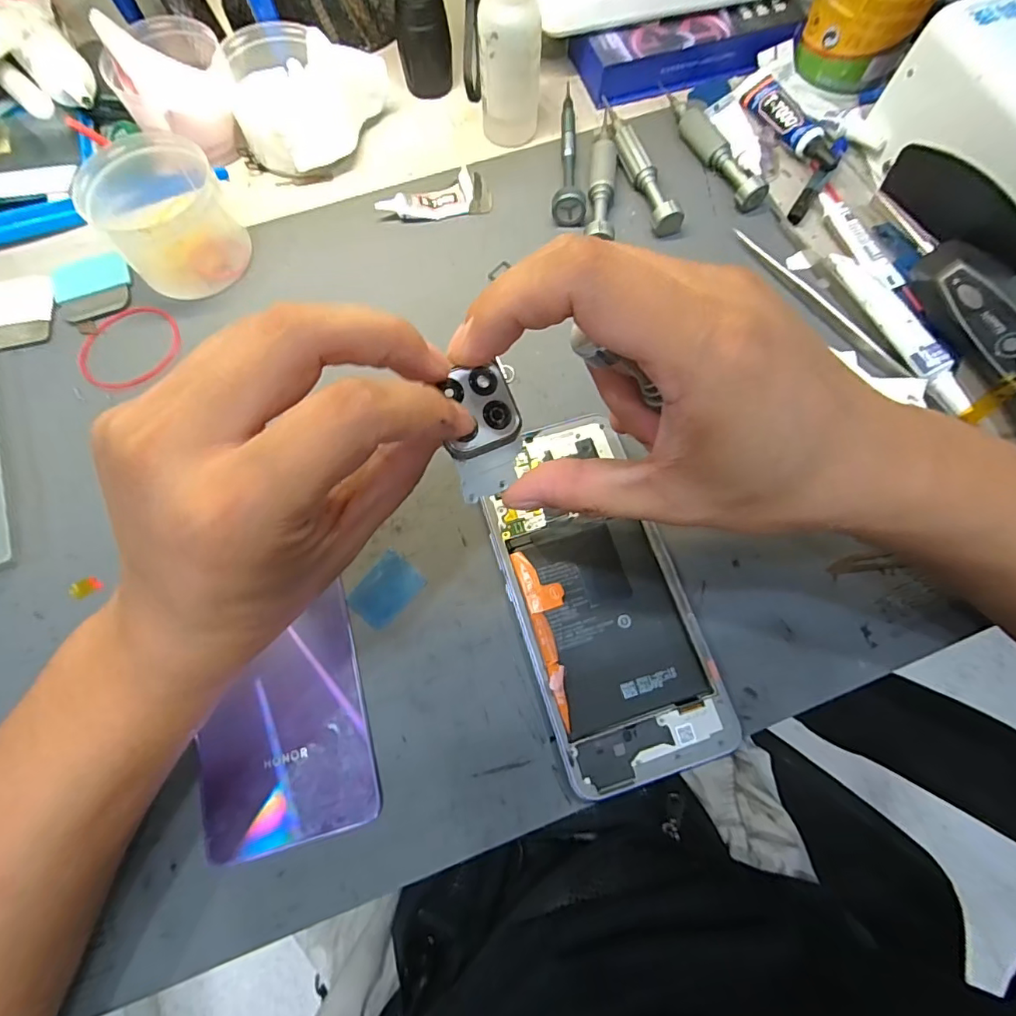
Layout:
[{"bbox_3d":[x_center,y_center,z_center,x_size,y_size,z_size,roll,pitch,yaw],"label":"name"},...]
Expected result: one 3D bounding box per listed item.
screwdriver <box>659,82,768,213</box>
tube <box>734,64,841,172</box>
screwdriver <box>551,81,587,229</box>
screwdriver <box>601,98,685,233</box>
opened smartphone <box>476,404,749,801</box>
[{"bbox_3d":[0.122,-0.225,0.313,0.015,0.016,0.108,-23,74,-7],"label":"screwdriver"},{"bbox_3d":[0.176,-0.245,0.322,0.027,0.015,0.095,-21,73,-6],"label":"tube"},{"bbox_3d":[0.038,-0.225,0.312,0.019,0.015,0.119,3,72,1],"label":"screwdriver"},{"bbox_3d":[0.077,-0.208,0.309,0.016,0.016,0.105,-18,73,-5],"label":"screwdriver"},{"bbox_3d":[0.038,0.036,0.230,0.073,0.013,0.157,-17,73,-5],"label":"opened smartphone"}]

